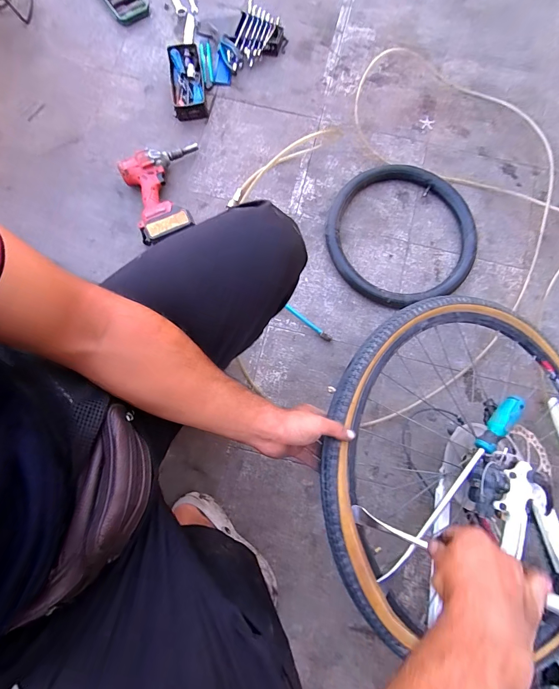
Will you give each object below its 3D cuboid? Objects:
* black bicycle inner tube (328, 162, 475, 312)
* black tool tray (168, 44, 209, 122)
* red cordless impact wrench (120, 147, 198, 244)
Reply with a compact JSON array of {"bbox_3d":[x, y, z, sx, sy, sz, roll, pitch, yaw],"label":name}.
[{"bbox_3d":[0.320,-0.291,0.846,0.396,0.038,0.376,0,80,-1],"label":"black bicycle inner tube"},{"bbox_3d":[-0.253,-0.717,0.909,0.087,0.043,0.213,-8,80,-2],"label":"black tool tray"},{"bbox_3d":[-0.272,-0.383,0.834,0.200,0.076,0.251,-21,81,-5],"label":"red cordless impact wrench"}]

